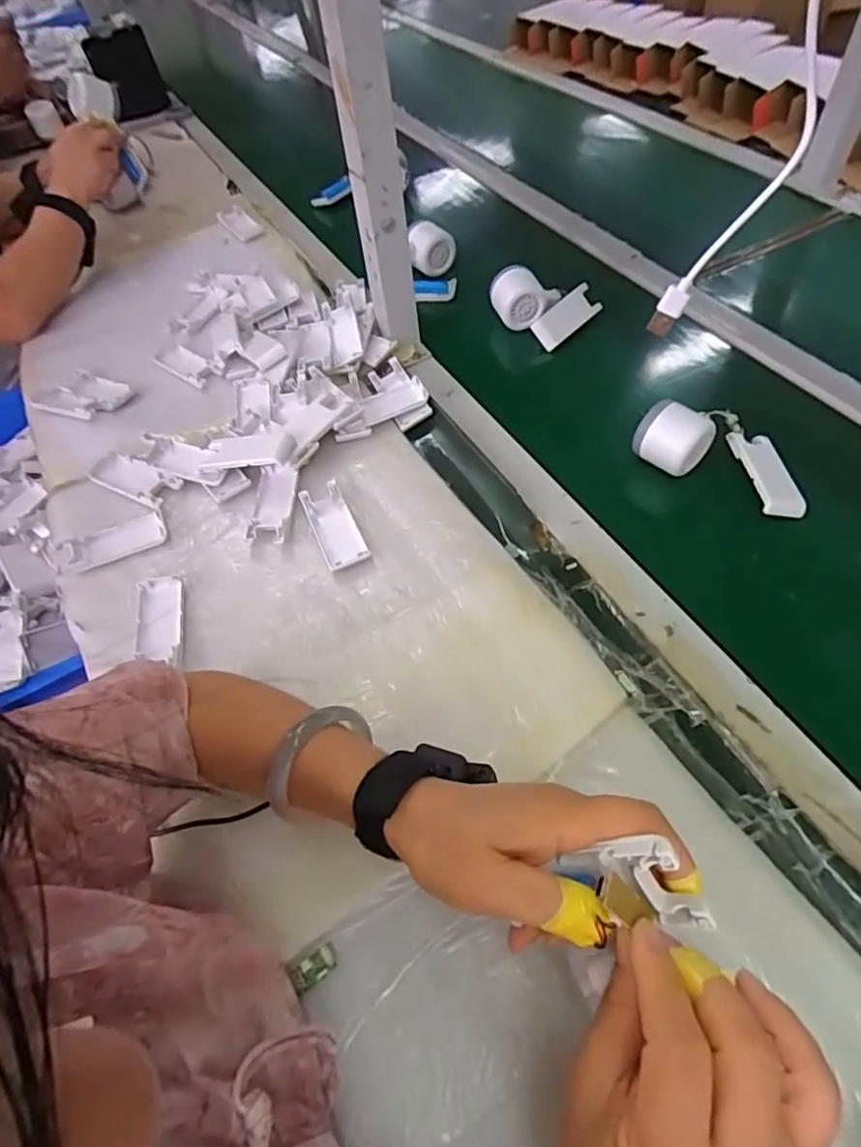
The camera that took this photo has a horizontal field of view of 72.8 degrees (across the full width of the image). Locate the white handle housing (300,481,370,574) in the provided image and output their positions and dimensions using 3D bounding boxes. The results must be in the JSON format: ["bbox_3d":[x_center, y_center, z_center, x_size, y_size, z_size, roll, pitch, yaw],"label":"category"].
[{"bbox_3d":[-0.091,-0.045,0.551,0.040,0.012,0.100,-22,56,-10],"label":"white handle housing"}]

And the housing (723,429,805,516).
[{"bbox_3d":[0.318,-0.095,0.551,0.043,0.009,0.102,-6,54,1],"label":"housing"}]

